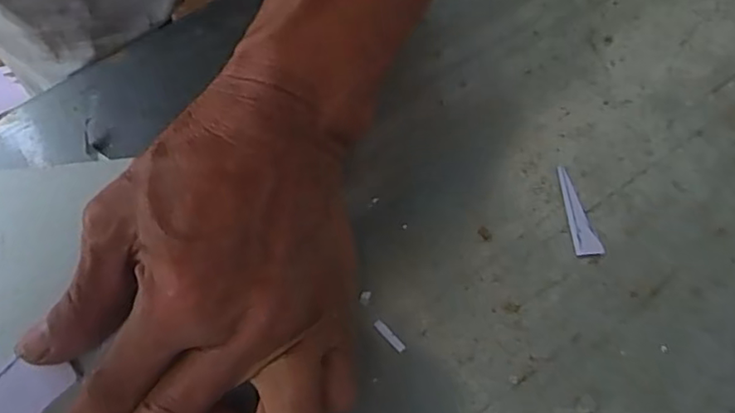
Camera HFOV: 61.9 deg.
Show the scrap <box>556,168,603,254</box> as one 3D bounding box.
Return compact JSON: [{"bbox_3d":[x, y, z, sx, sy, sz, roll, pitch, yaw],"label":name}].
[{"bbox_3d":[0.087,0.002,0.258,0.010,0.004,0.040,-12,70,-5],"label":"scrap"}]

